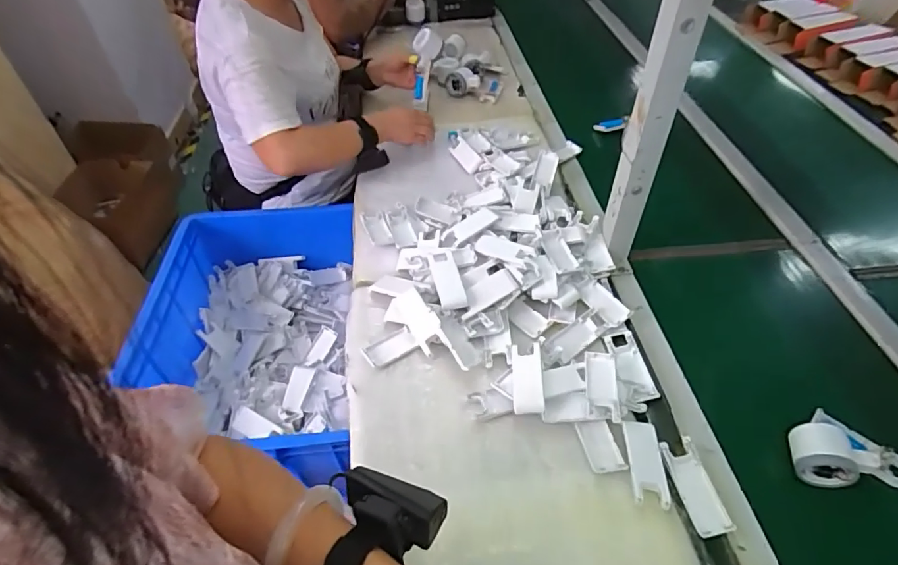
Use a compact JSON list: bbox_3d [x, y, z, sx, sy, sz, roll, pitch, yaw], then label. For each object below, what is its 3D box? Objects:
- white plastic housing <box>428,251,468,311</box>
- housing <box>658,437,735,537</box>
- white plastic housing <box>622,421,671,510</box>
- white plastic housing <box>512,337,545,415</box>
[{"bbox_3d":[-0.003,-0.005,0.733,0.037,0.015,0.103,-12,61,-10],"label":"white plastic housing"},{"bbox_3d":[0.283,0.232,0.564,0.041,0.009,0.105,-8,48,-7],"label":"housing"},{"bbox_3d":[0.228,0.206,0.575,0.044,0.015,0.101,4,48,4],"label":"white plastic housing"},{"bbox_3d":[0.104,0.122,0.654,0.041,0.019,0.115,5,48,5],"label":"white plastic housing"}]

